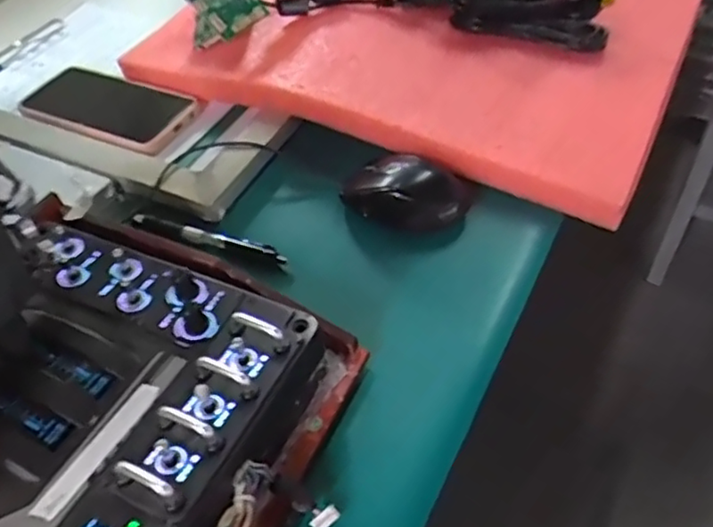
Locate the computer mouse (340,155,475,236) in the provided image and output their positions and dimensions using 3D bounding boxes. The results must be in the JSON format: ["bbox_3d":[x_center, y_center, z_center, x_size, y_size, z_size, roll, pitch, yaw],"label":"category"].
[{"bbox_3d":[0.040,-0.057,0.505,0.092,0.030,0.070,21,54,22],"label":"computer mouse"}]

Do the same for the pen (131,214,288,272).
[{"bbox_3d":[-0.116,-0.020,0.501,0.138,0.006,0.013,14,51,17],"label":"pen"}]

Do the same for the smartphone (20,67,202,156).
[{"bbox_3d":[-0.242,-0.149,0.615,0.188,0.017,0.090,21,54,22],"label":"smartphone"}]

